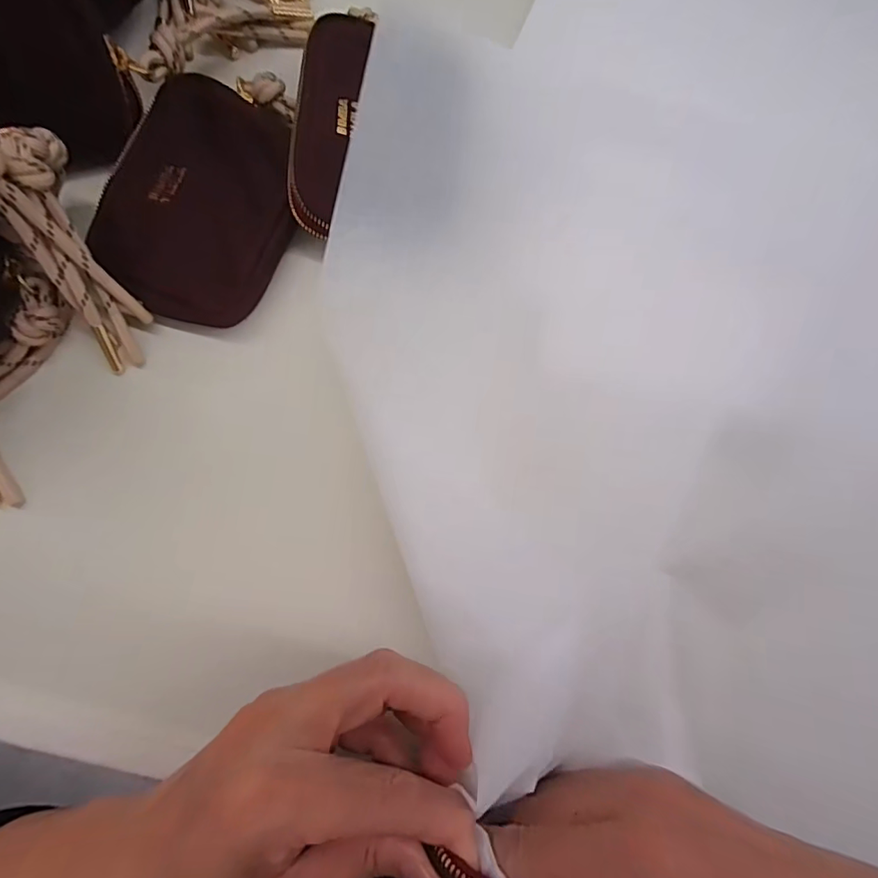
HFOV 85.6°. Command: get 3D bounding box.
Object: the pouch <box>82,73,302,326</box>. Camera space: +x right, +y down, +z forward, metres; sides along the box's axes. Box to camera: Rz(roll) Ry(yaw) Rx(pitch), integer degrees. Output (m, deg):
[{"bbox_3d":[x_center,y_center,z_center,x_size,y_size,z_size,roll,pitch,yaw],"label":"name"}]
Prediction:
[{"bbox_3d":[-0.118,-0.119,0.236,0.085,0.013,0.117,15,81,-3],"label":"pouch"}]

